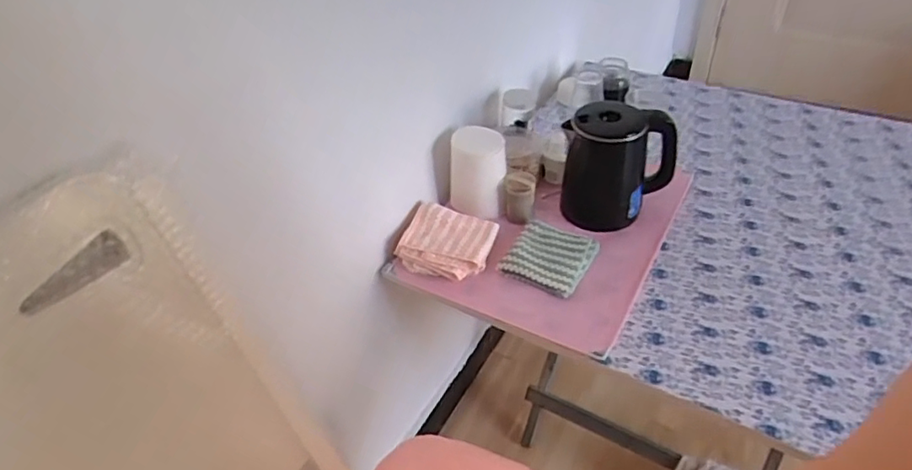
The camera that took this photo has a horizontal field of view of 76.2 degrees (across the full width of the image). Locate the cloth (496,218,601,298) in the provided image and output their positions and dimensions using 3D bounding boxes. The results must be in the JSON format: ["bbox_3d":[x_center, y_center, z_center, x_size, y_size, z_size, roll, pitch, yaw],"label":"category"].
[{"bbox_3d":[0.145,0.025,0.878,0.120,0.017,0.142,18,47,22],"label":"cloth"}]

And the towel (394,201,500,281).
[{"bbox_3d":[-0.017,0.007,0.895,0.145,0.031,0.120,10,45,15],"label":"towel"}]

